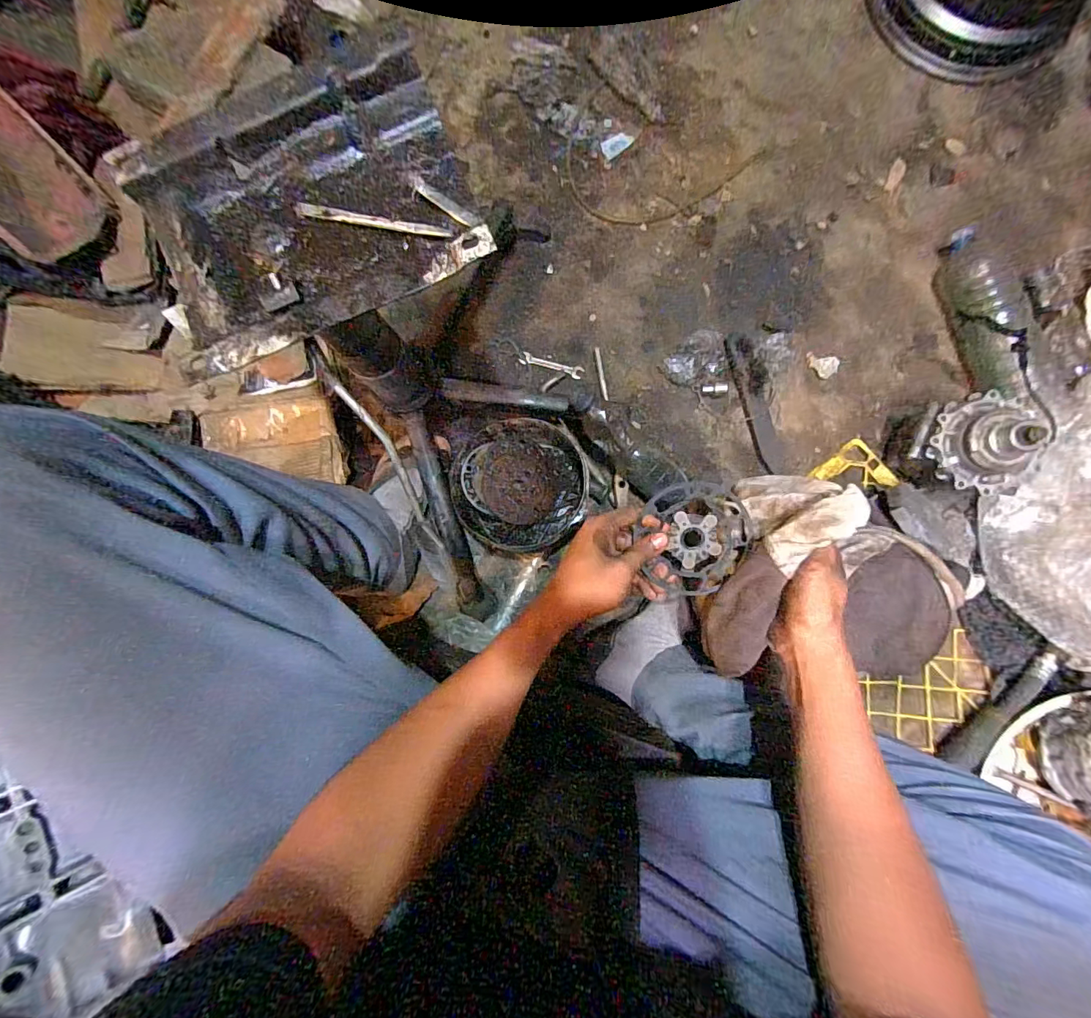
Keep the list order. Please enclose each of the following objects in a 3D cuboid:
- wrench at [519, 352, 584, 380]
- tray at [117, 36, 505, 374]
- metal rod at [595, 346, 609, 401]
[{"bbox_3d":[0.011,-0.233,0.756,0.103,0.004,0.021,16,84,3],"label":"wrench"},{"bbox_3d":[-0.168,-0.215,0.325,0.216,0.025,0.199,-20,83,-1],"label":"tray"},{"bbox_3d":[0.090,-0.217,0.746,0.008,0.004,0.091,-8,83,0],"label":"metal rod"}]

